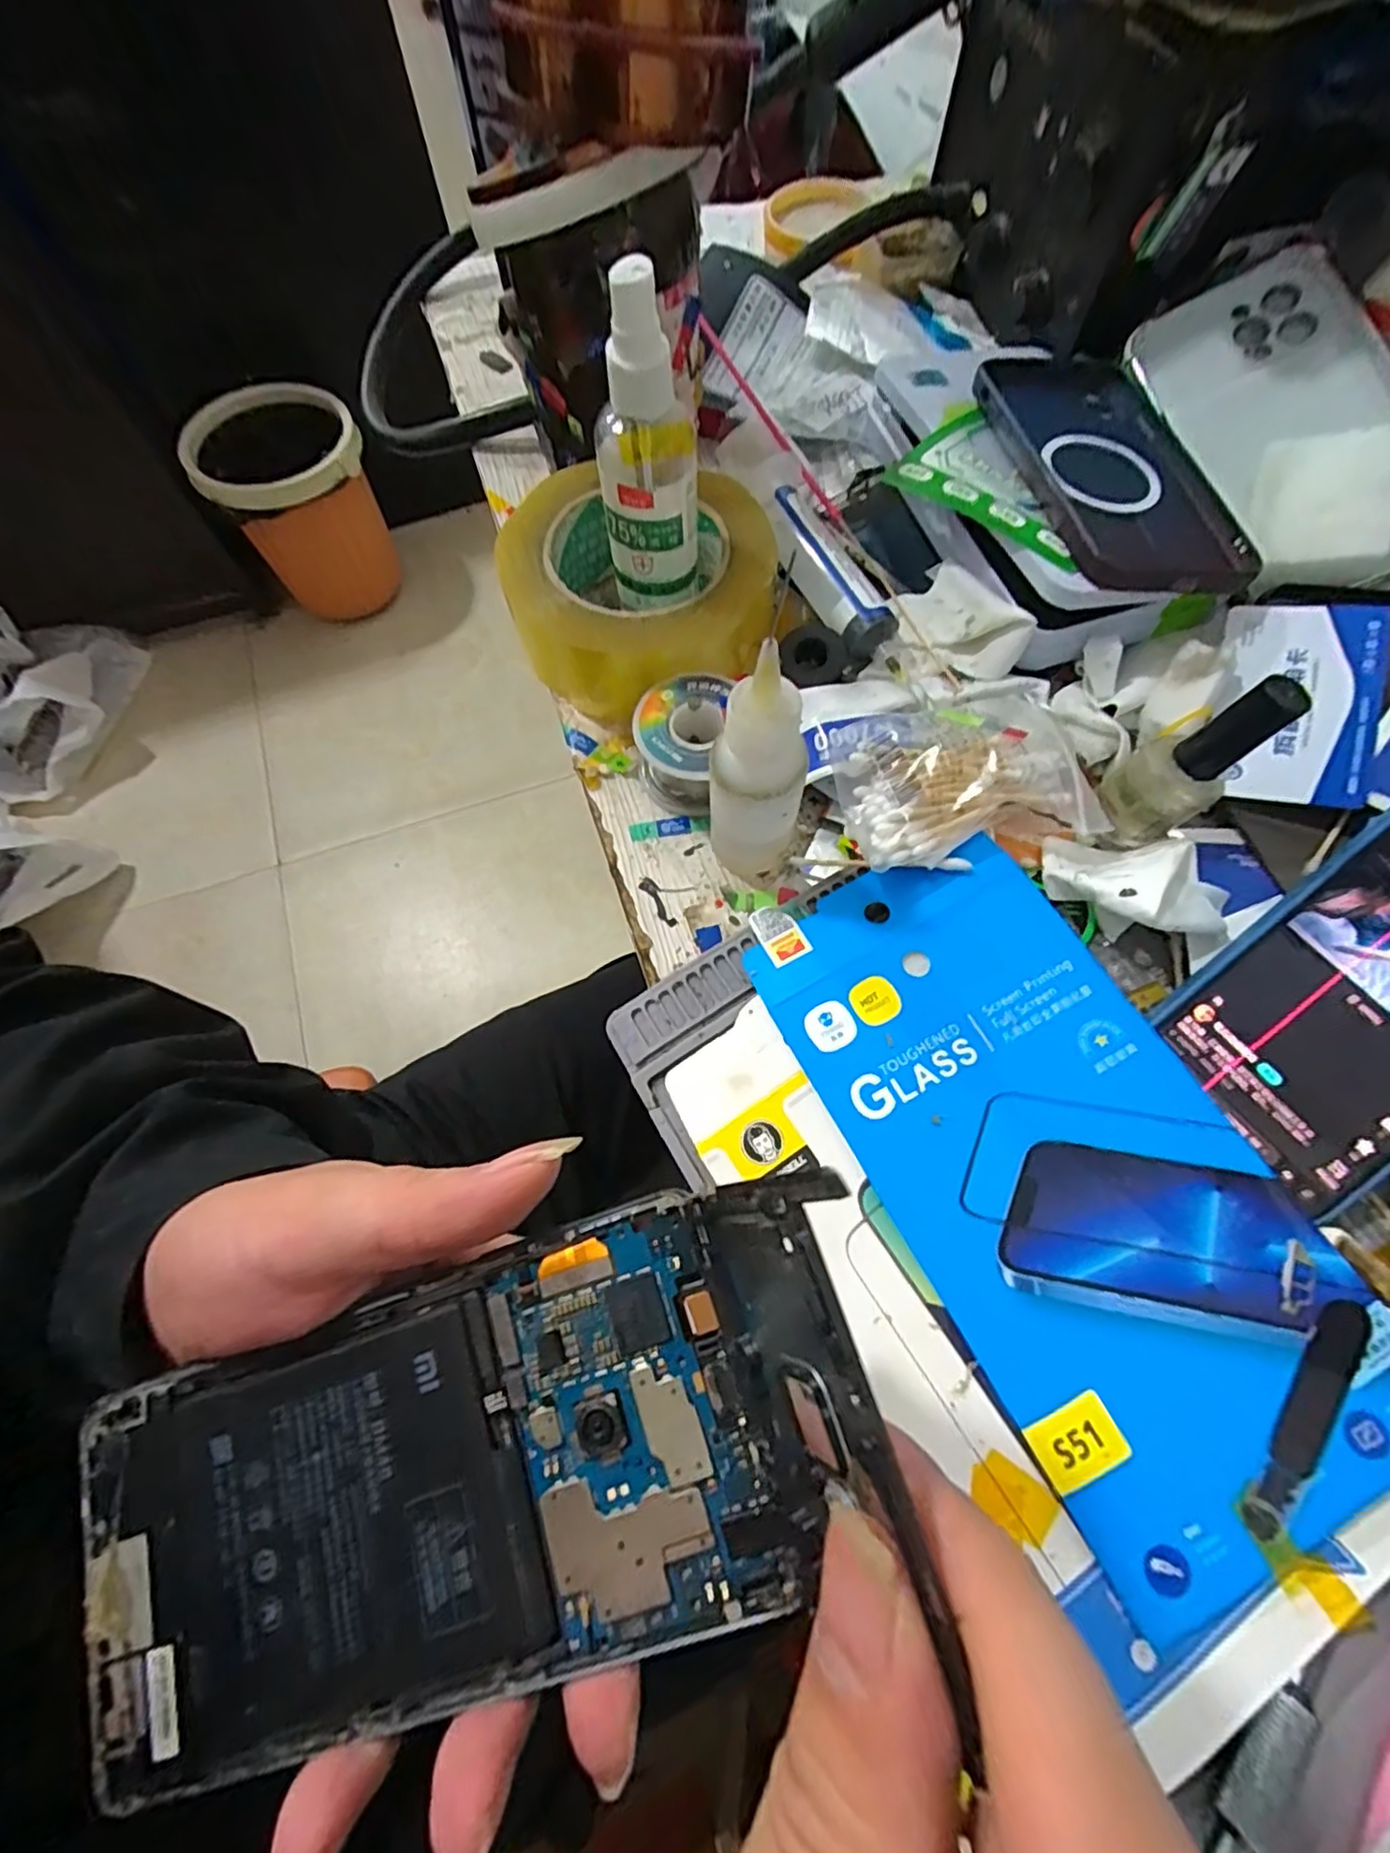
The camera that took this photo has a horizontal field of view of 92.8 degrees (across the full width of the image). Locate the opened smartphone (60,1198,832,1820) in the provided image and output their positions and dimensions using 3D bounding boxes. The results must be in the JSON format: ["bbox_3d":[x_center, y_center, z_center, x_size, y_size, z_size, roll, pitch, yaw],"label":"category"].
[{"bbox_3d":[-0.061,0.121,0.141,0.152,0.004,0.075,-23,70,4],"label":"opened smartphone"}]

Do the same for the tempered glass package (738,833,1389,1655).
[{"bbox_3d":[0.120,0.076,0.222,0.112,0.008,0.231,-27,71,-9],"label":"tempered glass package"}]

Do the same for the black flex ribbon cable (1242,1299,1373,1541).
[{"bbox_3d":[0.180,0.143,0.193,0.013,0.004,0.070,33,73,13],"label":"black flex ribbon cable"}]

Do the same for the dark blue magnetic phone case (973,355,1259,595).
[{"bbox_3d":[0.183,-0.212,0.299,0.084,0.010,0.174,-4,64,-7],"label":"dark blue magnetic phone case"}]

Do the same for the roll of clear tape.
[{"bbox_3d":[-0.025,-0.151,0.307,0.120,0.051,0.110,0,69,1],"label":"roll of clear tape"}]

